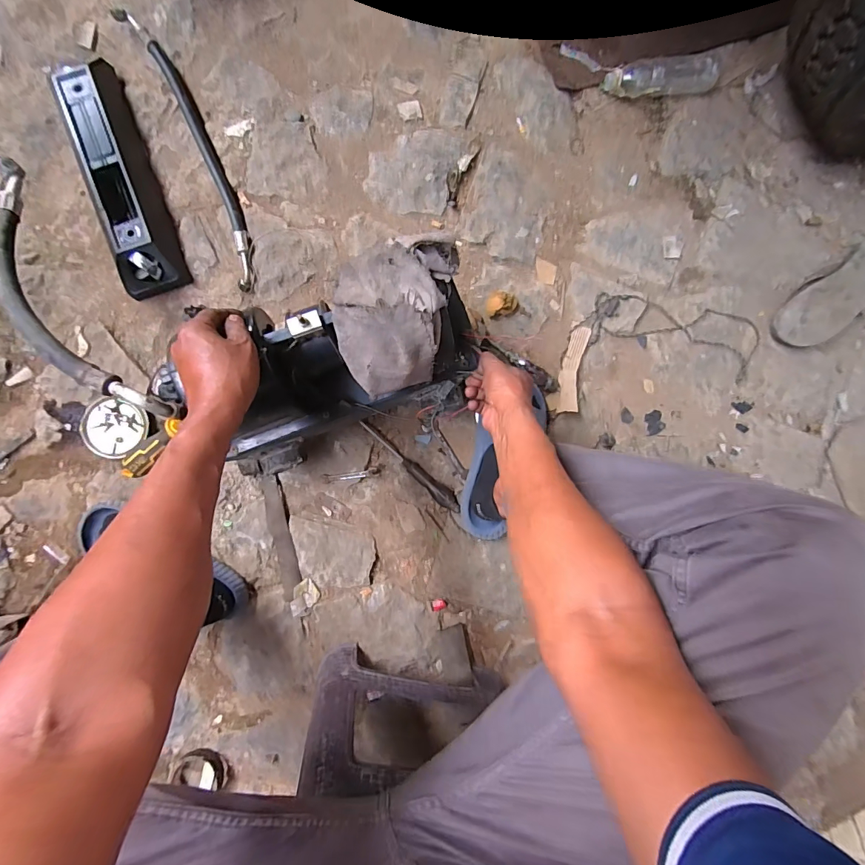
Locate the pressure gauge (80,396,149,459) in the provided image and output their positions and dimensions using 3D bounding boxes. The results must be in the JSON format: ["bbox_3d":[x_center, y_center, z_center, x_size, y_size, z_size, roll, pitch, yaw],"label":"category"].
[{"bbox_3d":[-0.545,-0.008,0.710,0.101,0.026,0.097,0,90,-3],"label":"pressure gauge"}]

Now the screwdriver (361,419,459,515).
[{"bbox_3d":[-0.039,0.061,0.741,0.228,0.024,0.029,41,88,-2],"label":"screwdriver"}]

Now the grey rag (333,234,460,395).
[{"bbox_3d":[-0.031,-0.128,0.466,0.152,0.071,0.140,-18,91,-3],"label":"grey rag"}]

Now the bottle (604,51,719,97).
[{"bbox_3d":[0.416,-0.645,0.754,0.197,0.055,0.048,-2,90,-3],"label":"bottle"}]

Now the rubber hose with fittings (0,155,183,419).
[{"bbox_3d":[-0.459,-0.179,0.499,0.075,0.068,0.455,-37,76,-3],"label":"rubber hose with fittings"}]

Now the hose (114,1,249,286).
[{"bbox_3d":[-0.408,-0.489,0.720,0.056,0.026,0.496,-24,91,-3],"label":"hose"}]

